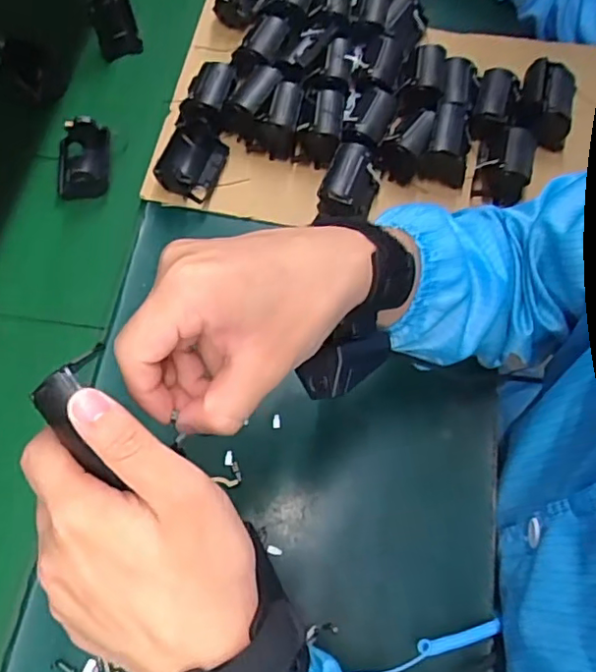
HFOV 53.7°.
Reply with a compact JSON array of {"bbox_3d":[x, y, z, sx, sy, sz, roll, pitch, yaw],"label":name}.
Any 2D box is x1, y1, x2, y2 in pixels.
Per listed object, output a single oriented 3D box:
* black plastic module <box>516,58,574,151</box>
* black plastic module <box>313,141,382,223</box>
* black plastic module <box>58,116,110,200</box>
[{"bbox_3d":[0.251,-0.234,0.598,0.049,0.050,0.073,10,67,3],"label":"black plastic module"},{"bbox_3d":[0.049,-0.142,0.560,0.048,0.041,0.070,17,68,6],"label":"black plastic module"},{"bbox_3d":[-0.213,-0.176,0.586,0.053,0.043,0.075,-6,67,-4],"label":"black plastic module"}]

